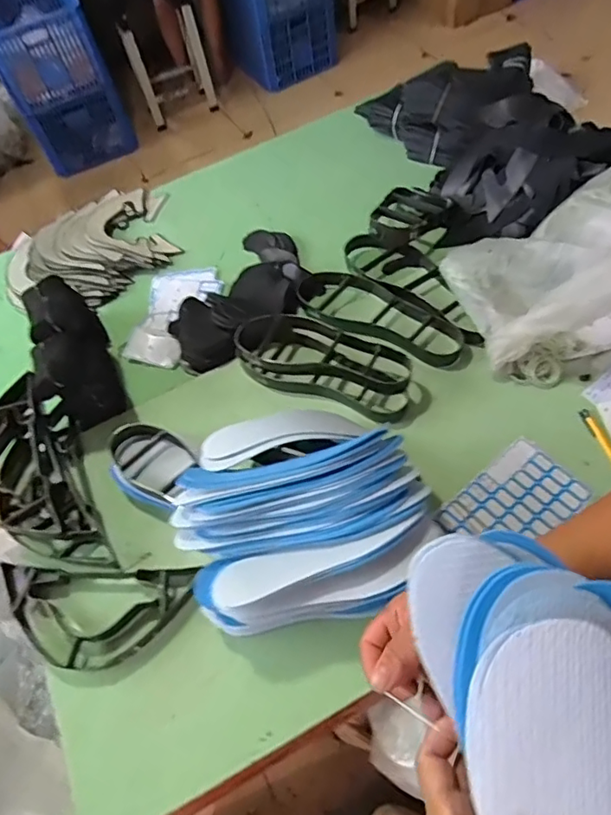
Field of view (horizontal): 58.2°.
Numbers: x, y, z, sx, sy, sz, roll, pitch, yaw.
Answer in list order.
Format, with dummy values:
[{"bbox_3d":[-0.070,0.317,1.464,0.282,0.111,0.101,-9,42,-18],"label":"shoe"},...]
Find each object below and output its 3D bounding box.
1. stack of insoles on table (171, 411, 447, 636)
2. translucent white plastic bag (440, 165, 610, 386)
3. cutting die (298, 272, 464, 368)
[{"bbox_3d":[-0.005,0.125,0.687,0.297,0.134,0.270,-19,65,-7],"label":"stack of insoles on table"},{"bbox_3d":[0.393,-0.201,0.793,0.281,0.216,0.279,-14,64,-4],"label":"translucent white plastic bag"},{"bbox_3d":[0.120,-0.152,0.917,0.300,0.057,0.113,25,68,14],"label":"cutting die"}]

